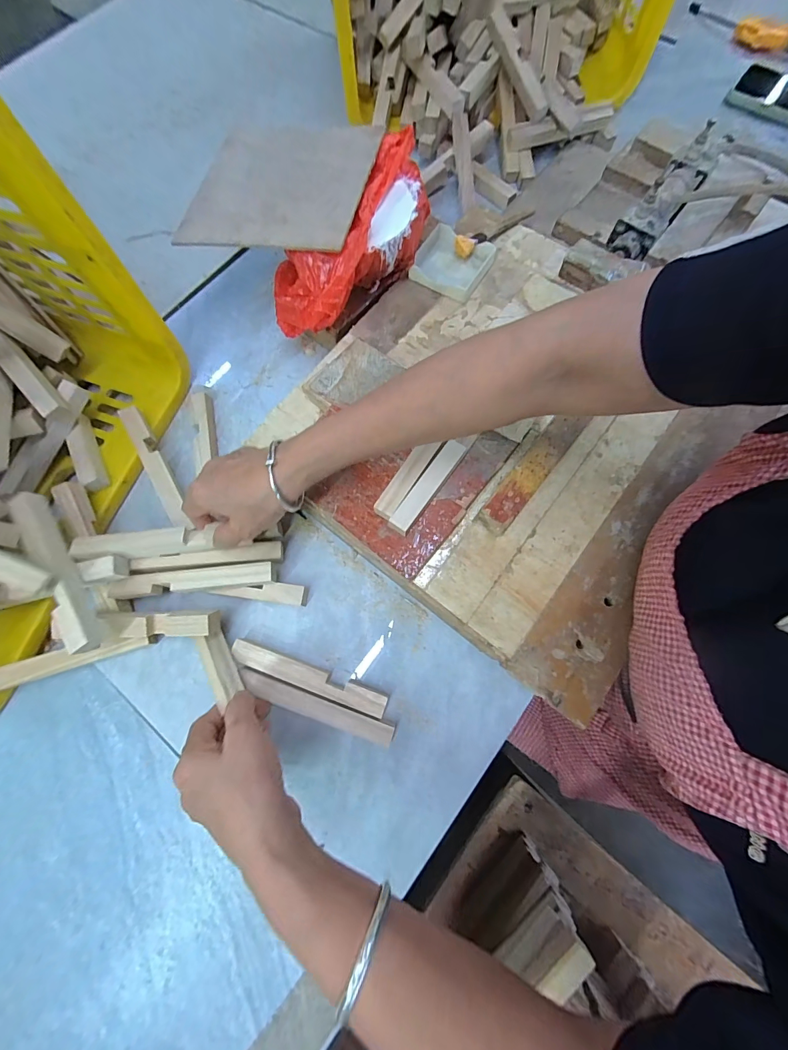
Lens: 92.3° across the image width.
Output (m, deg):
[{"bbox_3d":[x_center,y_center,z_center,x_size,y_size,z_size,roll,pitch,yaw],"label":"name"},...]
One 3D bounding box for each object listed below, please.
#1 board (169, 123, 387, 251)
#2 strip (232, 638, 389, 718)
[{"bbox_3d":[-0.115,-0.349,0.384,0.176,0.009,0.178,12,73,10],"label":"board"},{"bbox_3d":[-0.078,0.140,0.349,0.148,0.018,0.019,19,75,6],"label":"strip"}]

